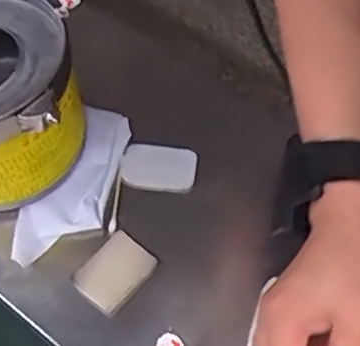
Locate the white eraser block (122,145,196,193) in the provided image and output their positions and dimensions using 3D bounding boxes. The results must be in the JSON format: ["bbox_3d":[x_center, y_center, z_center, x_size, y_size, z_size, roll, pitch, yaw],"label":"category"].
[{"bbox_3d":[-0.018,-0.004,0.527,0.060,0.009,0.040,5,55,3],"label":"white eraser block"}]

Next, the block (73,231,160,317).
[{"bbox_3d":[-0.049,0.072,0.472,0.043,0.007,0.057,34,61,21],"label":"block"}]

